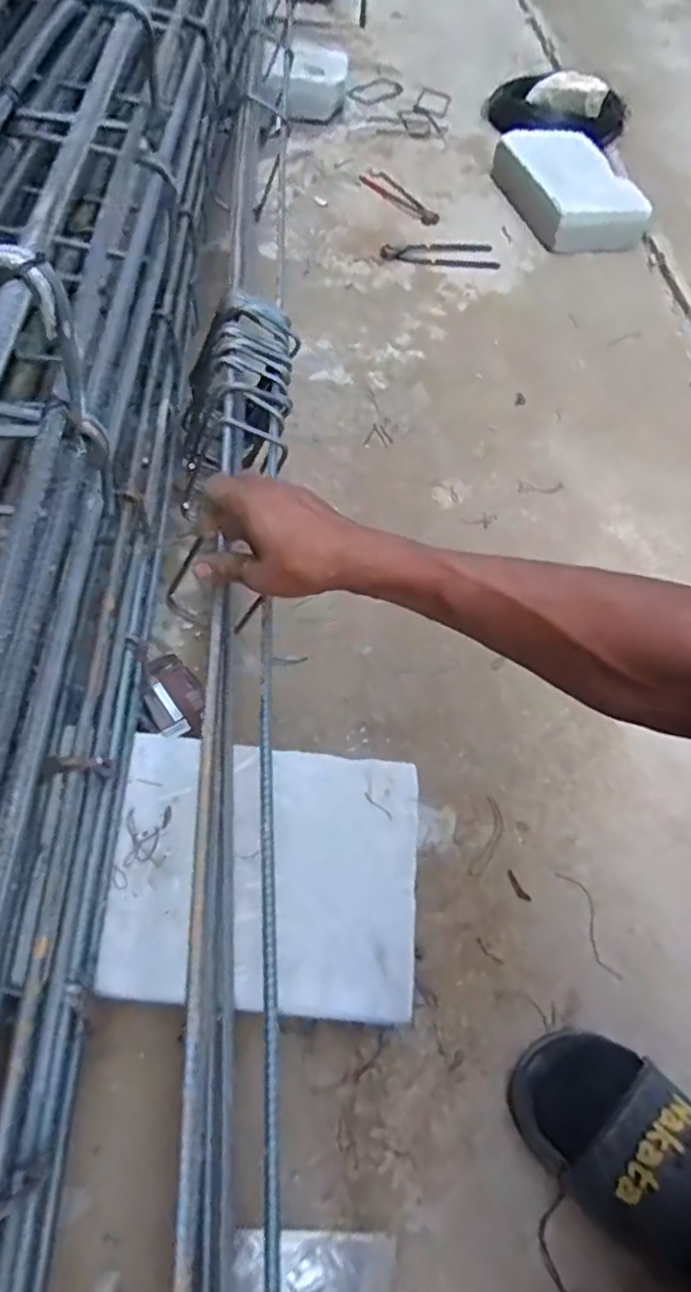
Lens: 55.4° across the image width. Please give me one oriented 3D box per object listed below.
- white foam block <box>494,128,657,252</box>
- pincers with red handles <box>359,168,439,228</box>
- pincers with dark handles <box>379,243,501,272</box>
[{"bbox_3d":[0.436,-0.884,1.269,0.207,0.076,0.317,-9,60,-12],"label":"white foam block"},{"bbox_3d":[0.110,-0.878,1.282,0.057,0.017,0.213,-33,67,-24],"label":"pincers with red handles"},{"bbox_3d":[0.168,-0.706,1.182,0.209,0.014,0.090,-3,59,-9],"label":"pincers with dark handles"}]

